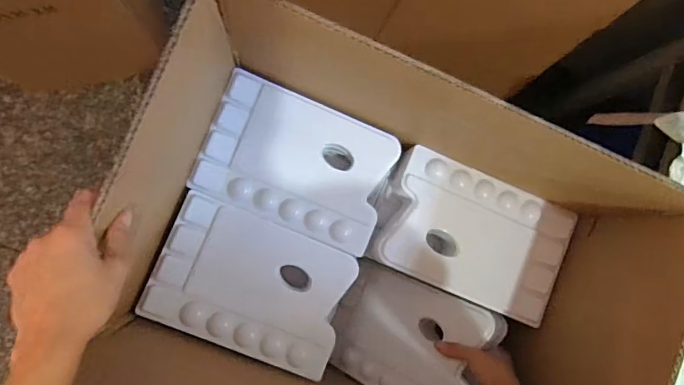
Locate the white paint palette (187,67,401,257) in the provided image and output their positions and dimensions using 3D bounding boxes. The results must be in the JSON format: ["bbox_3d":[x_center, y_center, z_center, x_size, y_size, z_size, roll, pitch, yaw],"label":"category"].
[{"bbox_3d":[-0.055,-0.035,0.606,0.230,0.025,0.157,23,85,-4],"label":"white paint palette"}]

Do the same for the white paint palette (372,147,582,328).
[{"bbox_3d":[0.175,0.056,0.634,0.234,0.021,0.158,23,85,-4],"label":"white paint palette"}]

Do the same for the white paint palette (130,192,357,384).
[{"bbox_3d":[-0.108,0.117,0.592,0.233,0.021,0.162,23,85,-4],"label":"white paint palette"}]

